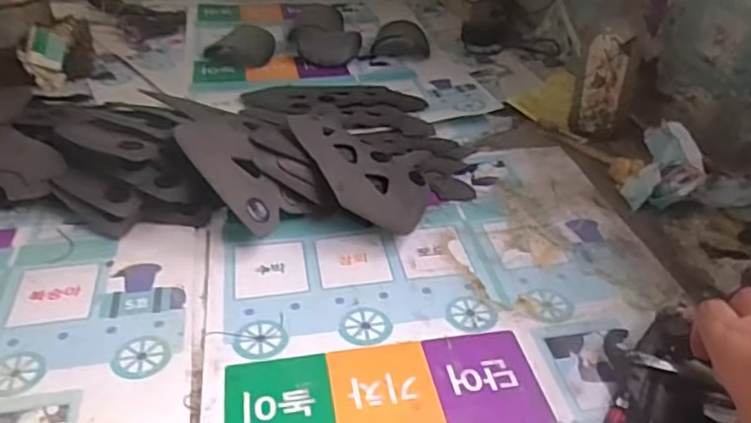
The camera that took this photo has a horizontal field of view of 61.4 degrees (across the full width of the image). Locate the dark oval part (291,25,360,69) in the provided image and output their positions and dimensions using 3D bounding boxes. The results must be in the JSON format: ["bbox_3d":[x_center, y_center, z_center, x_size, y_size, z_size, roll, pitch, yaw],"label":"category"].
[{"bbox_3d":[-0.072,-0.238,0.918,0.098,0.048,0.032,-2,35,-4],"label":"dark oval part"}]

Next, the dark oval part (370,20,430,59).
[{"bbox_3d":[0.037,-0.257,0.946,0.088,0.046,0.028,11,36,14],"label":"dark oval part"}]

